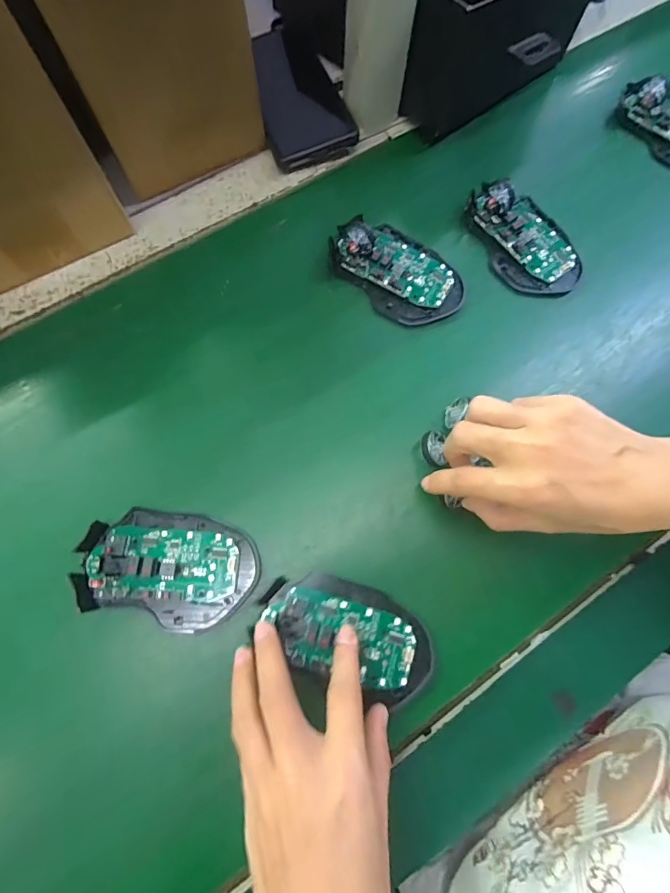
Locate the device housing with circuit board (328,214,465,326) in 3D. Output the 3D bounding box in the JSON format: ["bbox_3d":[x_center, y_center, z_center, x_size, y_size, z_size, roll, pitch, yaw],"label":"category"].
[{"bbox_3d":[0.051,-0.149,0.353,0.114,0.029,0.069,44,79,9],"label":"device housing with circuit board"}]

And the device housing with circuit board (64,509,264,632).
[{"bbox_3d":[-0.113,0.081,0.289,0.115,0.018,0.072,15,76,2],"label":"device housing with circuit board"}]

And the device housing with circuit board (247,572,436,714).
[{"bbox_3d":[0.008,0.123,0.278,0.115,0.015,0.064,19,76,3],"label":"device housing with circuit board"}]

